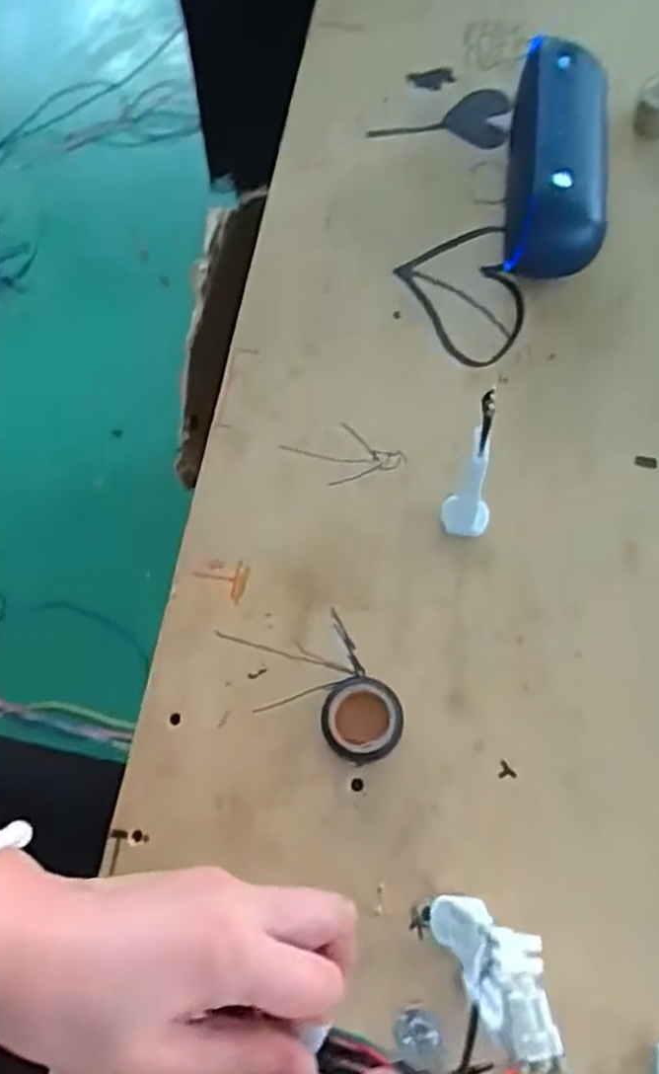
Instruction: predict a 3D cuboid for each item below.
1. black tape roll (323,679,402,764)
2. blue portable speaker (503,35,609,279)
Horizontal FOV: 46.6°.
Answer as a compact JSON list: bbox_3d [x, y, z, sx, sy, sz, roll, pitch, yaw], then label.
[{"bbox_3d":[0.018,0.103,0.432,0.044,0.022,0.045,-1,69,2],"label":"black tape roll"},{"bbox_3d":[0.164,-0.272,0.548,0.066,0.062,0.177,4,69,4],"label":"blue portable speaker"}]

